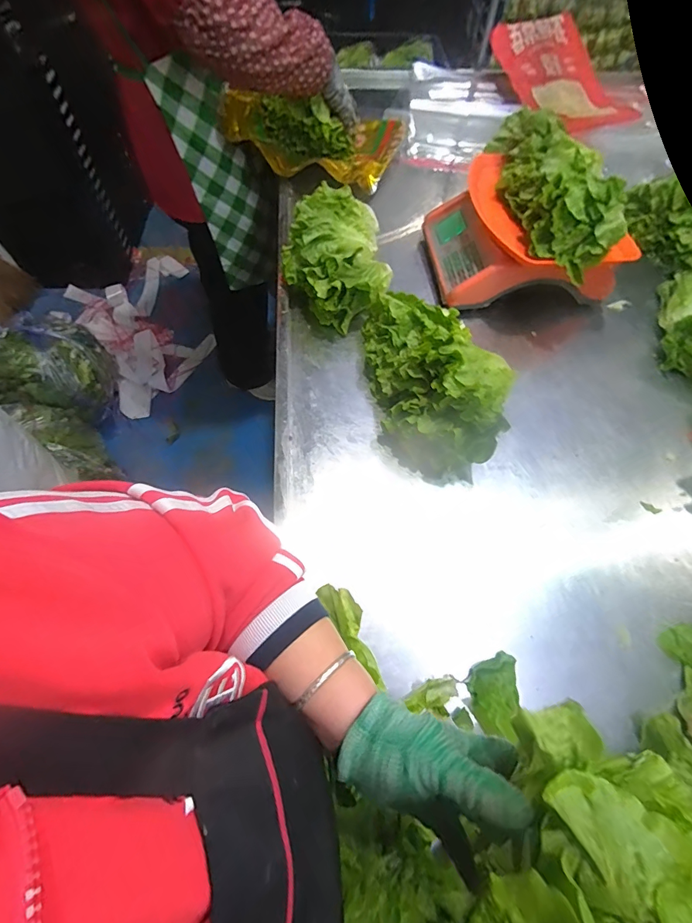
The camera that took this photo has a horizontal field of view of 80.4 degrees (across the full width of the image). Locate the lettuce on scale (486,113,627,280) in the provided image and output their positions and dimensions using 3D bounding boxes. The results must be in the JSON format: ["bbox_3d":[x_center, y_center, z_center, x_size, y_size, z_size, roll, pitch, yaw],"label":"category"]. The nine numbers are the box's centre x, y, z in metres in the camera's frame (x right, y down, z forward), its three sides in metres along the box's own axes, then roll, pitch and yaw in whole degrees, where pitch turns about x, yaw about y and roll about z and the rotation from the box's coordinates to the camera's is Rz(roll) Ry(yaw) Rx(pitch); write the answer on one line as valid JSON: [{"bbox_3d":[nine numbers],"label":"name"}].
[{"bbox_3d":[0.337,-0.427,0.642,0.132,0.105,0.280,-7,62,-6],"label":"lettuce on scale"}]

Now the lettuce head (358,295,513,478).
[{"bbox_3d":[0.132,-0.136,0.588,0.172,0.139,0.288,-8,62,-6],"label":"lettuce head"}]

